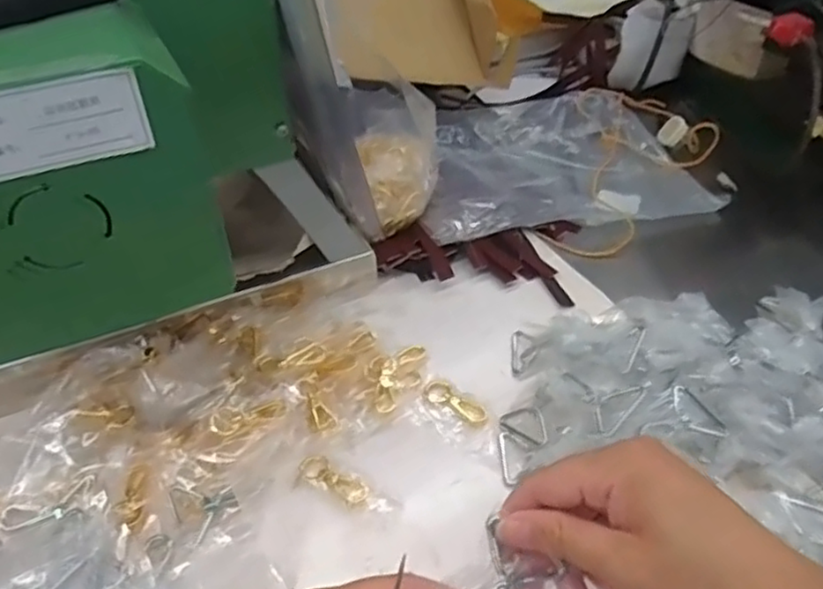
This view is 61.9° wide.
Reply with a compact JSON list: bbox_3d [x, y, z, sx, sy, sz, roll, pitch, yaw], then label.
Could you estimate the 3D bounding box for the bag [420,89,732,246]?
[{"bbox_3d":[0.164,-0.165,0.813,0.353,0.030,0.257,-10,47,-13],"label":"bag"}]

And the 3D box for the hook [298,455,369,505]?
[{"bbox_3d":[-0.056,0.134,0.500,0.055,0.005,0.022,23,45,24],"label":"hook"}]

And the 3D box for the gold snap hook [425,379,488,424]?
[{"bbox_3d":[0.036,0.088,0.558,0.056,0.004,0.021,30,48,30],"label":"gold snap hook"}]

